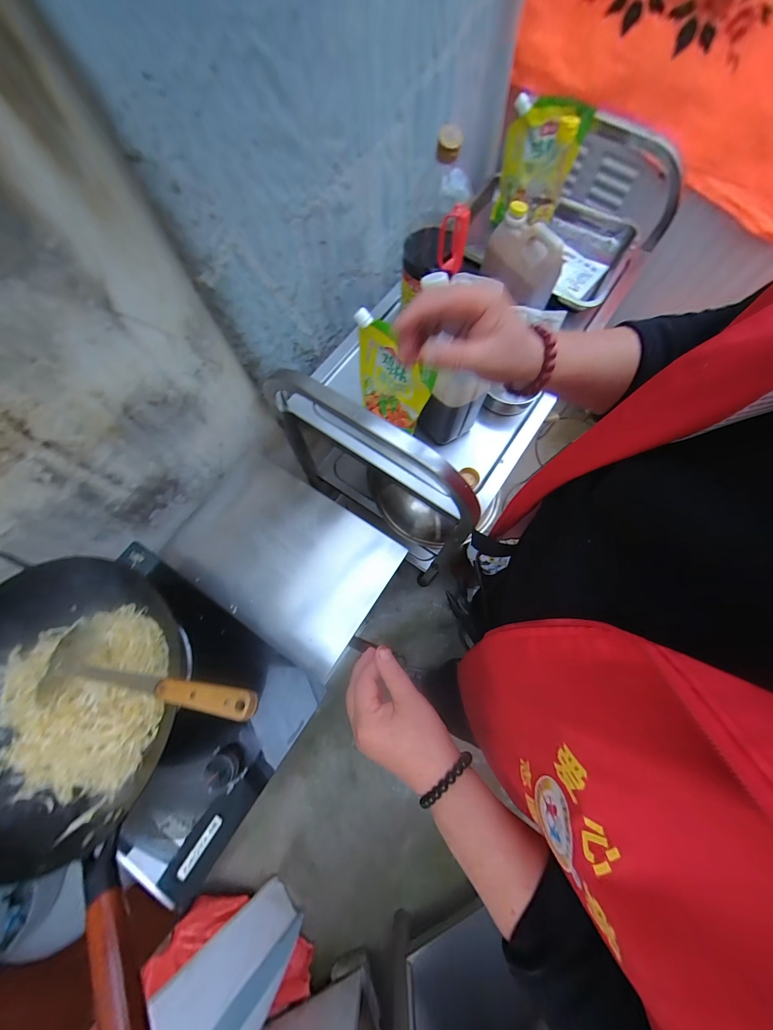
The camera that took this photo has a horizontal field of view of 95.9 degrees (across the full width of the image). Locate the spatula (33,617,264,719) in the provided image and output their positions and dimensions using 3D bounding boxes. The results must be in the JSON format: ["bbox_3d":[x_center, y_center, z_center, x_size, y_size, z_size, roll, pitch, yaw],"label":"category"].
[{"bbox_3d":[-0.298,0.194,0.404,0.334,0.050,0.092,1,71,22],"label":"spatula"}]

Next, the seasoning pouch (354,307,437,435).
[{"bbox_3d":[0.005,-0.215,0.554,0.131,0.155,0.046,37,76,12],"label":"seasoning pouch"}]

